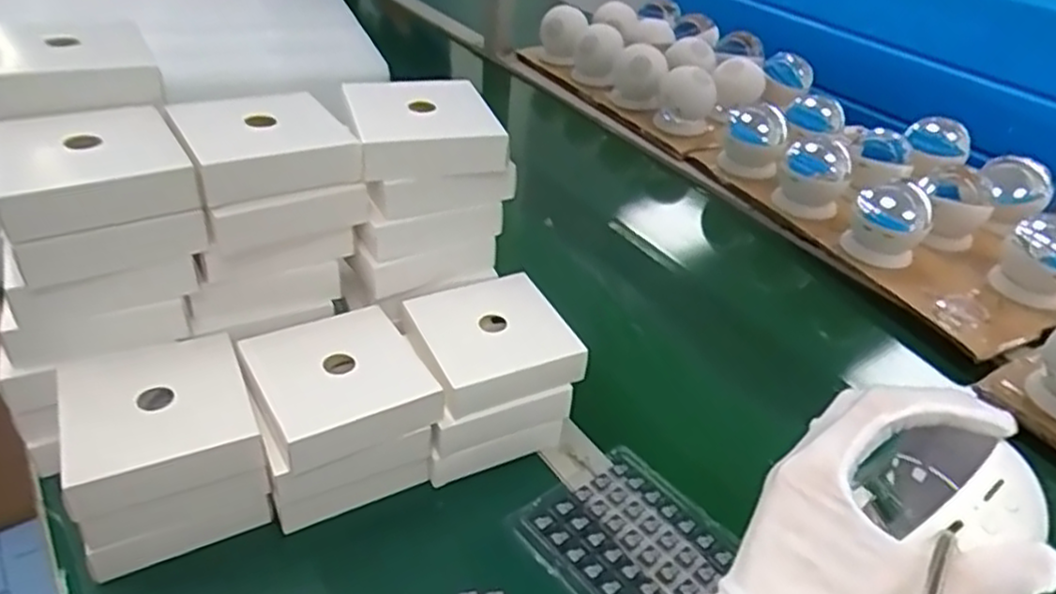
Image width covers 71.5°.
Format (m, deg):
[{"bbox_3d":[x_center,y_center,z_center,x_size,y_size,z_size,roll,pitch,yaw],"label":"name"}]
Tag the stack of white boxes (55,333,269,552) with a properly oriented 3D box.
[{"bbox_3d":[-0.229,0.090,0.462,0.108,0.076,0.111,-14,40,-25],"label":"stack of white boxes"}]

